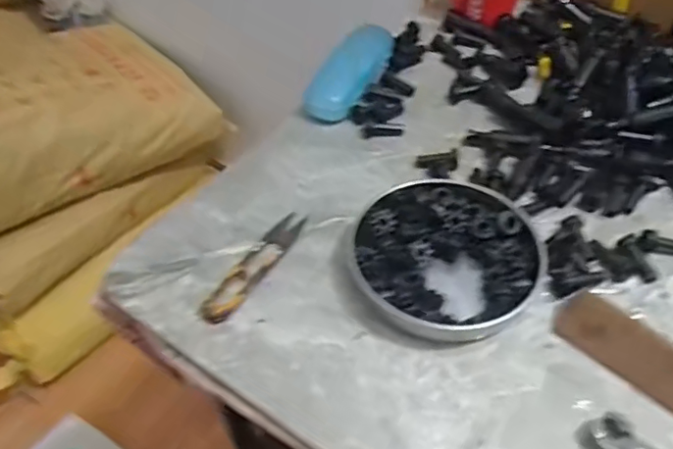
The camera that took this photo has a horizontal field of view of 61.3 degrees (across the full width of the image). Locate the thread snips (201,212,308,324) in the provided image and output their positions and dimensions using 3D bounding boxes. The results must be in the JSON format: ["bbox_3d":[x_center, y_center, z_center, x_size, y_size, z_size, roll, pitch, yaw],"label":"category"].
[{"bbox_3d":[-0.061,0.029,0.436,0.024,0.006,0.118,24,55,22],"label":"thread snips"}]

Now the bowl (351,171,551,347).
[{"bbox_3d":[0.081,0.019,0.426,0.135,0.026,0.137,-1,50,3],"label":"bowl"}]

